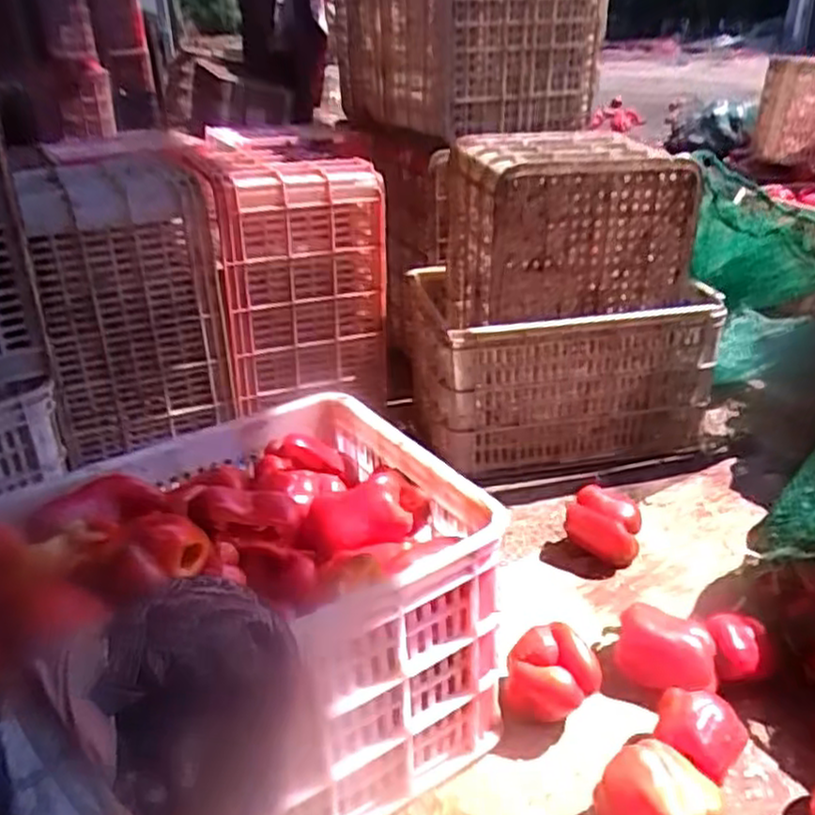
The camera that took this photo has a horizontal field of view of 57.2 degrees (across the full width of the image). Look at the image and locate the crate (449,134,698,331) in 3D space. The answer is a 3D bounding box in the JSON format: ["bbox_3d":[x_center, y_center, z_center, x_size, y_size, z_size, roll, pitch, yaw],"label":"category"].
[{"bbox_3d":[0.266,-0.321,1.344,0.344,0.280,0.328,-9,28,-14],"label":"crate"}]

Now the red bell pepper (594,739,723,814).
[{"bbox_3d":[0.239,0.382,0.706,0.118,0.102,0.089,0,28,4],"label":"red bell pepper"}]

